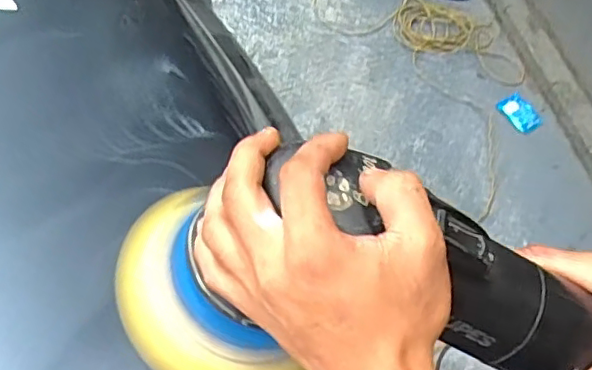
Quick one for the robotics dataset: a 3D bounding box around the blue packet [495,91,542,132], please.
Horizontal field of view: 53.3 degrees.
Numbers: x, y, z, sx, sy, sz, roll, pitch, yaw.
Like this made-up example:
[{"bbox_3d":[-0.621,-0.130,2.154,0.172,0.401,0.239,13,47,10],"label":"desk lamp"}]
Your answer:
[{"bbox_3d":[0.586,-0.188,1.543,0.080,0.016,0.114,-31,68,-18],"label":"blue packet"}]

